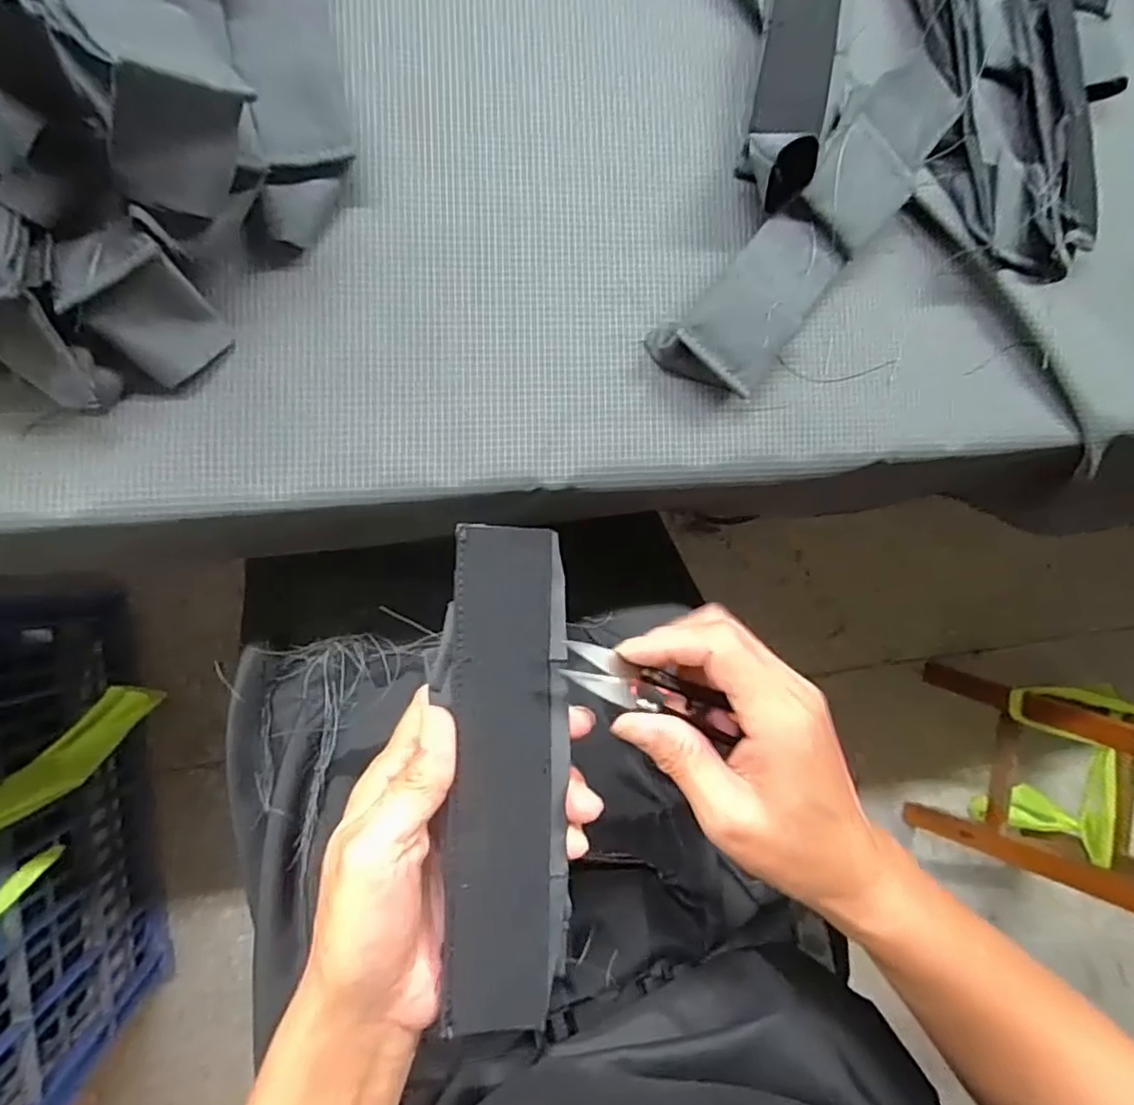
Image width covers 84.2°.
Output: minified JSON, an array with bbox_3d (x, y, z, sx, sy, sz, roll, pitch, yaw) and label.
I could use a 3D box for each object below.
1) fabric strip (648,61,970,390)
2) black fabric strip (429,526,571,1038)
[{"bbox_3d":[0.128,-0.166,0.312,0.051,0.012,0.210,41,82,-3],"label":"fabric strip"},{"bbox_3d":[-0.023,0.080,0.236,0.048,0.009,0.178,1,81,-15],"label":"black fabric strip"}]

